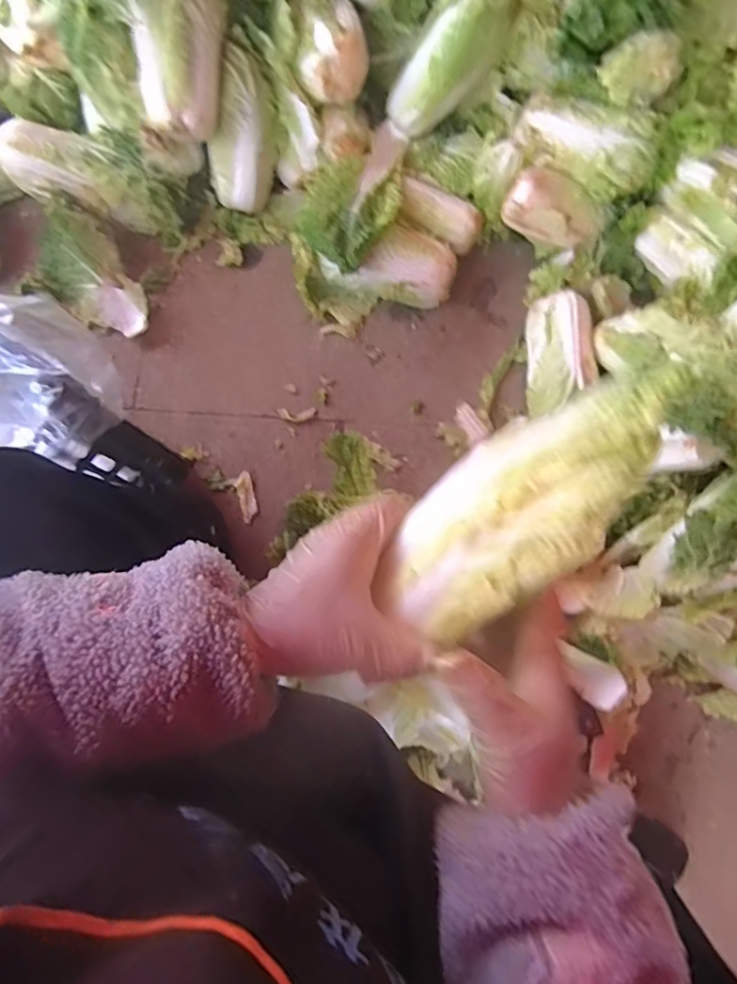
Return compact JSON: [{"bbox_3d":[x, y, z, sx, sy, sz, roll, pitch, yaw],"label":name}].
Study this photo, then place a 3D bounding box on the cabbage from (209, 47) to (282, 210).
[{"bbox_3d":[-0.169,-0.488,0.760,0.094,0.187,0.071,15,33,3],"label":"cabbage"}]

